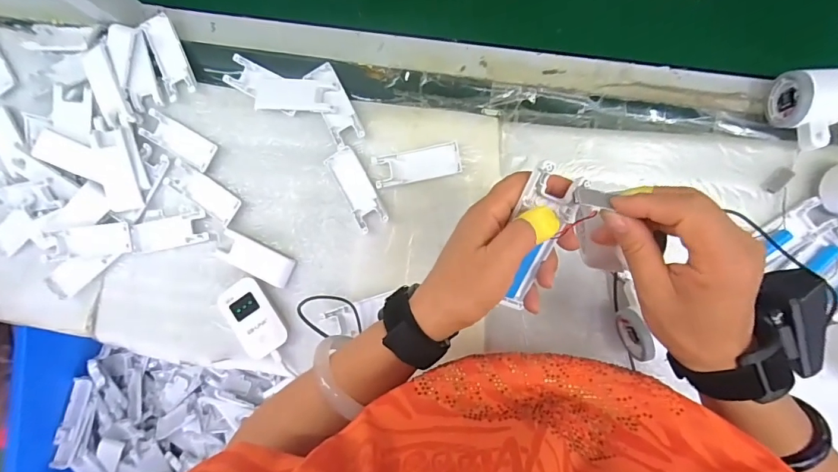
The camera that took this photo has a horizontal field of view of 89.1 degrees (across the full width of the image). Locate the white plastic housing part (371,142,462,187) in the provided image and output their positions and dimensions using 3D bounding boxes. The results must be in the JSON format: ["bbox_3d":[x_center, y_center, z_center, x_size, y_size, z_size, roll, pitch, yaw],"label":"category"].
[{"bbox_3d":[-0.002,-0.087,0.523,0.104,0.014,0.039,-10,86,7],"label":"white plastic housing part"}]

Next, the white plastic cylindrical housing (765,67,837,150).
[{"bbox_3d":[0.425,-0.139,0.464,0.046,0.057,0.085,-17,86,7],"label":"white plastic cylindrical housing"}]

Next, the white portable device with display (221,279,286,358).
[{"bbox_3d":[-0.211,0.103,0.543,0.056,0.013,0.099,-34,84,5],"label":"white portable device with display"}]

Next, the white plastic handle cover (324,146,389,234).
[{"bbox_3d":[-0.078,-0.058,0.533,0.039,0.015,0.106,-29,84,6],"label":"white plastic handle cover"}]

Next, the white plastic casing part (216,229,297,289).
[{"bbox_3d":[-0.211,0.029,0.549,0.100,0.009,0.042,24,91,8],"label":"white plastic casing part"}]

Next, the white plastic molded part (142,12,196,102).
[{"bbox_3d":[-0.332,-0.237,0.562,0.042,0.010,0.110,-22,85,6],"label":"white plastic molded part"}]

